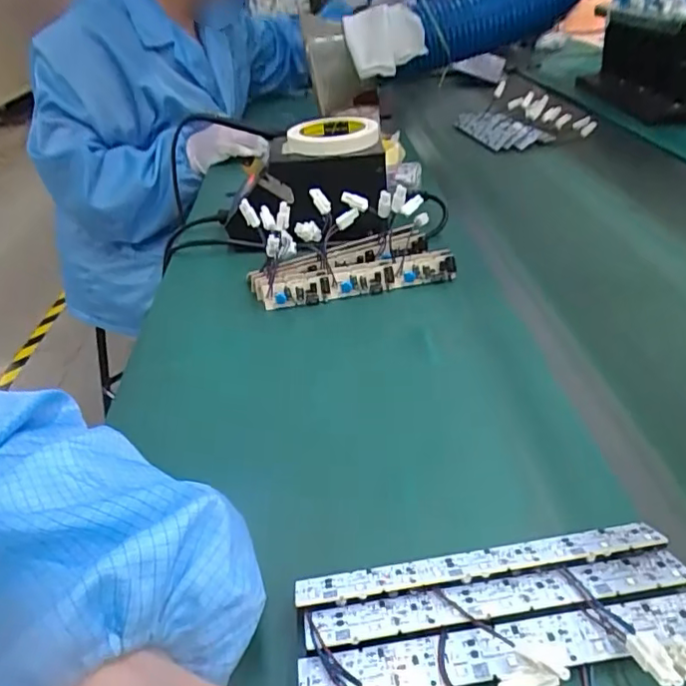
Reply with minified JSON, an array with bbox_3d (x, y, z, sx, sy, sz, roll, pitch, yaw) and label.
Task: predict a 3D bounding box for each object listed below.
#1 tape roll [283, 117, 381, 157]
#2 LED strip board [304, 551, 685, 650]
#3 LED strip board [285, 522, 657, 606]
[{"bbox_3d":[-0.012,-0.239,0.667,0.093,0.025,0.112,-21,40,-24],"label":"tape roll"},{"bbox_3d":[0.077,0.125,0.283,0.190,0.006,0.020,-7,34,-4],"label":"LED strip board"},{"bbox_3d":[0.070,0.111,0.297,0.188,0.008,0.019,-7,34,-5],"label":"LED strip board"}]

